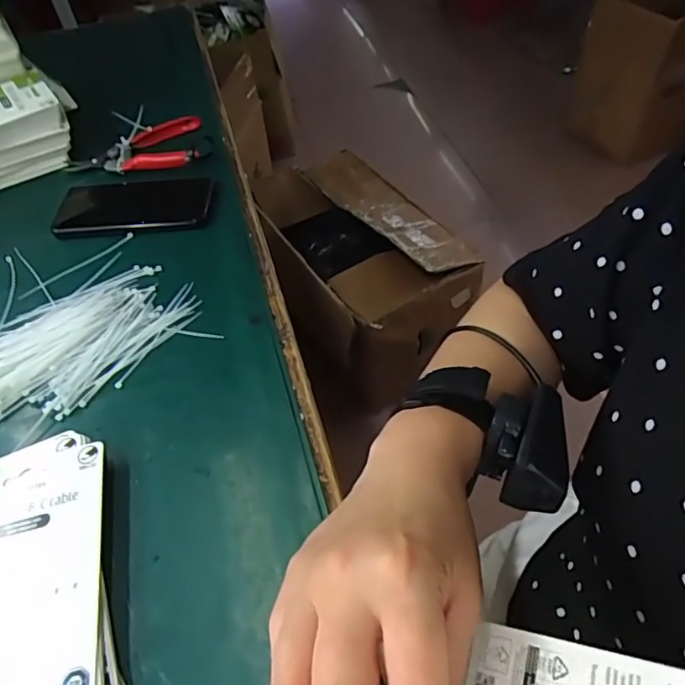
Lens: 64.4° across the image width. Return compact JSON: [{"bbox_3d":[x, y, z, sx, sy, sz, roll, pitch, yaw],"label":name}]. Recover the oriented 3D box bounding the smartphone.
[{"bbox_3d":[-0.214,-0.139,0.554,0.157,0.013,0.079,-2,51,4],"label":"smartphone"}]

